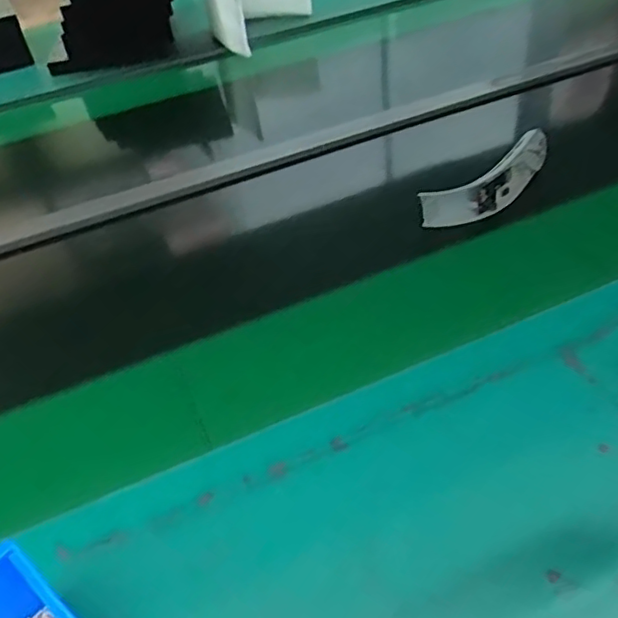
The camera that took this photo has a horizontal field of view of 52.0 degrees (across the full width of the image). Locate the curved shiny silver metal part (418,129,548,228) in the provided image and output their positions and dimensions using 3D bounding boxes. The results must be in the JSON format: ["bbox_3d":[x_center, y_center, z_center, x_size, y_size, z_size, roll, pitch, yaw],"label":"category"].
[{"bbox_3d":[0.220,-0.150,0.752,0.212,0.057,0.045,-32,50,-26],"label":"curved shiny silver metal part"}]

